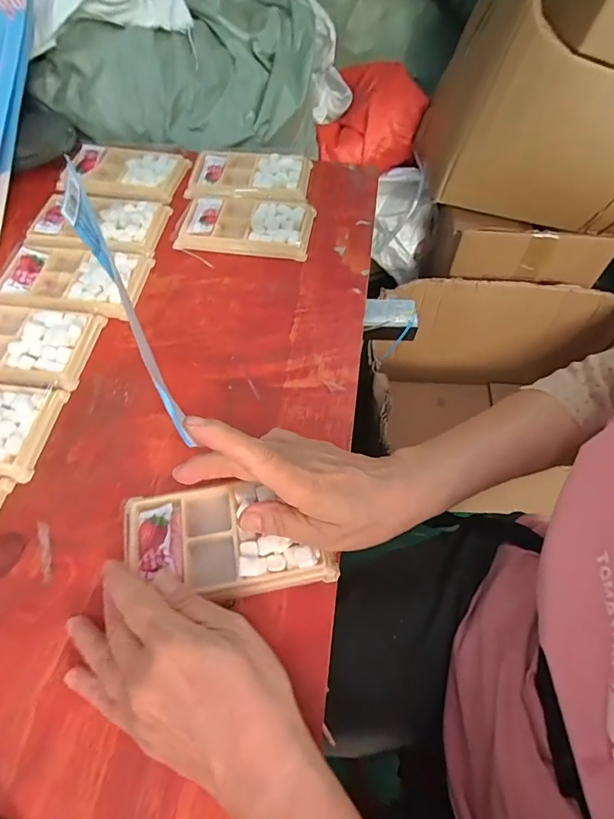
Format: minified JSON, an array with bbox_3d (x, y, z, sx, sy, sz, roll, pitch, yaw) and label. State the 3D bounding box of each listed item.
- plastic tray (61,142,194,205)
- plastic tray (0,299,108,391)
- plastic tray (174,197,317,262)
[{"bbox_3d":[-0.213,-0.273,0.510,0.133,0.020,0.089,8,60,4],"label":"plastic tray"},{"bbox_3d":[-0.253,-0.063,0.383,0.136,0.012,0.084,6,60,1],"label":"plastic tray"},{"bbox_3d":[-0.063,-0.199,0.466,0.134,0.015,0.080,7,60,4],"label":"plastic tray"}]

